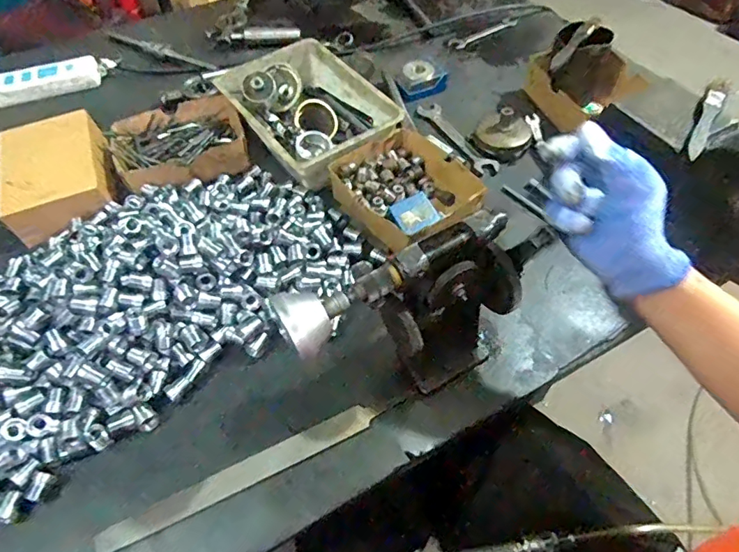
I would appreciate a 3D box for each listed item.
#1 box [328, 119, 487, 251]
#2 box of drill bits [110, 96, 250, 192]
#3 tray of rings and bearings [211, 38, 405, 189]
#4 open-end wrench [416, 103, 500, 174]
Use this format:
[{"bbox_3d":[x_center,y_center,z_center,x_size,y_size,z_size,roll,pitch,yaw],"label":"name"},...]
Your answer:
[{"bbox_3d":[0.045,-0.113,0.618,0.148,0.048,0.179,-31,58,-19],"label":"box"},{"bbox_3d":[-0.267,-0.191,0.688,0.178,0.036,0.154,-15,54,-8],"label":"box of drill bits"},{"bbox_3d":[-0.091,-0.235,0.703,0.174,0.071,0.256,-31,58,-19],"label":"tray of rings and bearings"},{"bbox_3d":[0.130,-0.206,0.720,0.033,0.013,0.174,-25,56,-15],"label":"open-end wrench"}]

